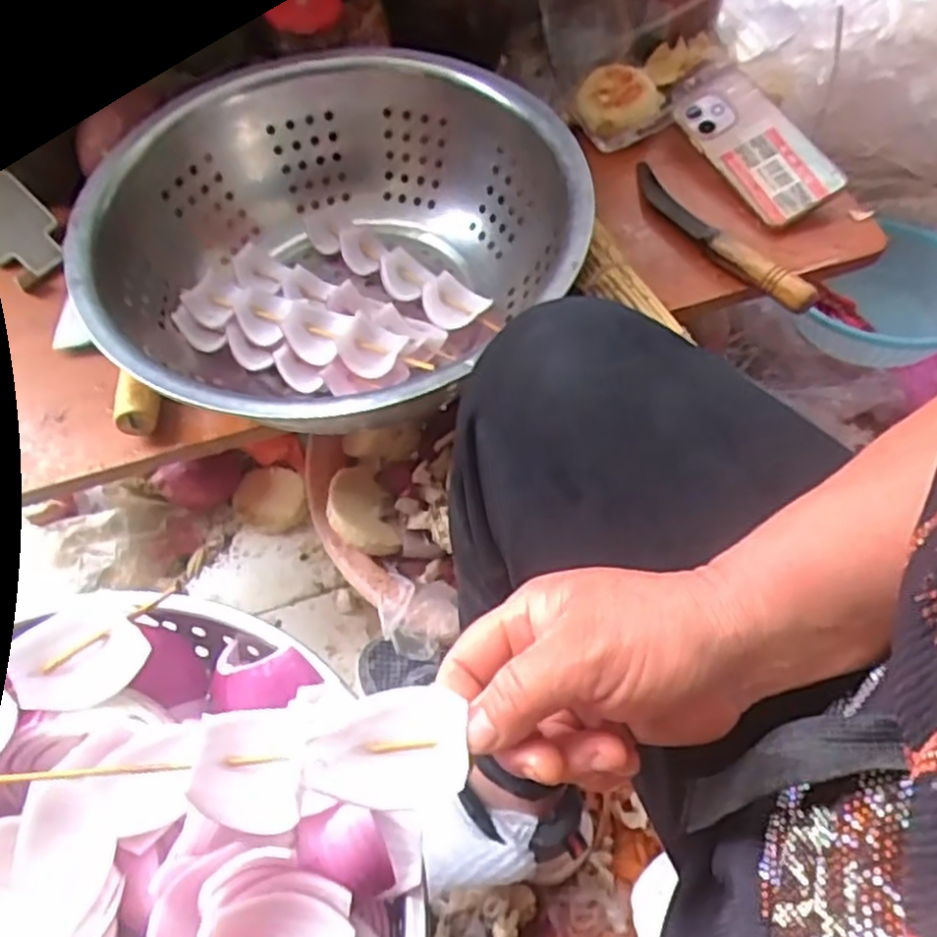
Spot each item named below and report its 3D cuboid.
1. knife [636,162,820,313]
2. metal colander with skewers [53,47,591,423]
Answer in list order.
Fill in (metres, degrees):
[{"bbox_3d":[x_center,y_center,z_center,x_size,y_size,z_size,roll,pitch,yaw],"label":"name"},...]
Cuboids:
[{"bbox_3d":[0.215,-0.210,0.661,0.033,0.023,0.234,-28,60,-15],"label":"knife"},{"bbox_3d":[-0.089,-0.157,0.565,0.323,0.126,0.350,-1,57,2],"label":"metal colander with skewers"}]

